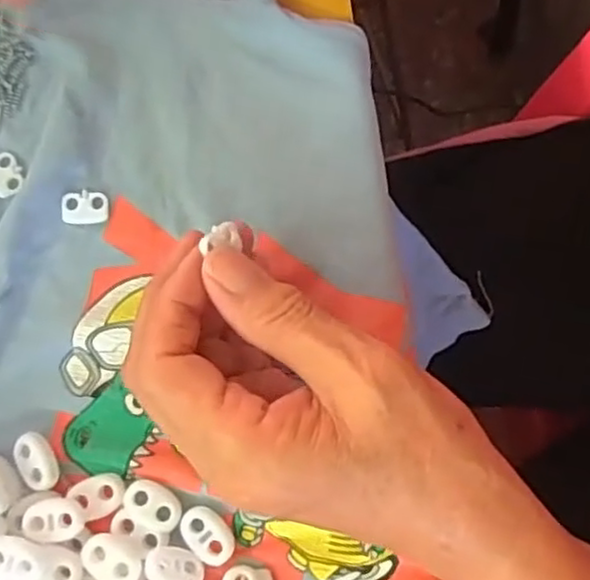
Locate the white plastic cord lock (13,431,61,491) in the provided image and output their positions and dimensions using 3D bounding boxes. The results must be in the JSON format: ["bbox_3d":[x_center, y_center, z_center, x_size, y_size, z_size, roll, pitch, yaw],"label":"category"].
[{"bbox_3d":[-0.099,0.065,0.266,0.014,0.005,0.022,-33,81,-5],"label":"white plastic cord lock"}]

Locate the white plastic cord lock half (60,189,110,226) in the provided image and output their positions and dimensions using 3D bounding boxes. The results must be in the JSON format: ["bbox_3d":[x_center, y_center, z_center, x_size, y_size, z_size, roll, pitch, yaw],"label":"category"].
[{"bbox_3d":[-0.085,-0.034,0.283,0.019,0.004,0.013,-6,80,0],"label":"white plastic cord lock half"}]

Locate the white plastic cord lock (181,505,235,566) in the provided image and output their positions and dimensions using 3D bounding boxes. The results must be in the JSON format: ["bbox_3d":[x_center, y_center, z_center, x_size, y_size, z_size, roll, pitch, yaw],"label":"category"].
[{"bbox_3d":[-0.032,0.091,0.258,0.015,0.004,0.022,-40,82,-6],"label":"white plastic cord lock"}]

